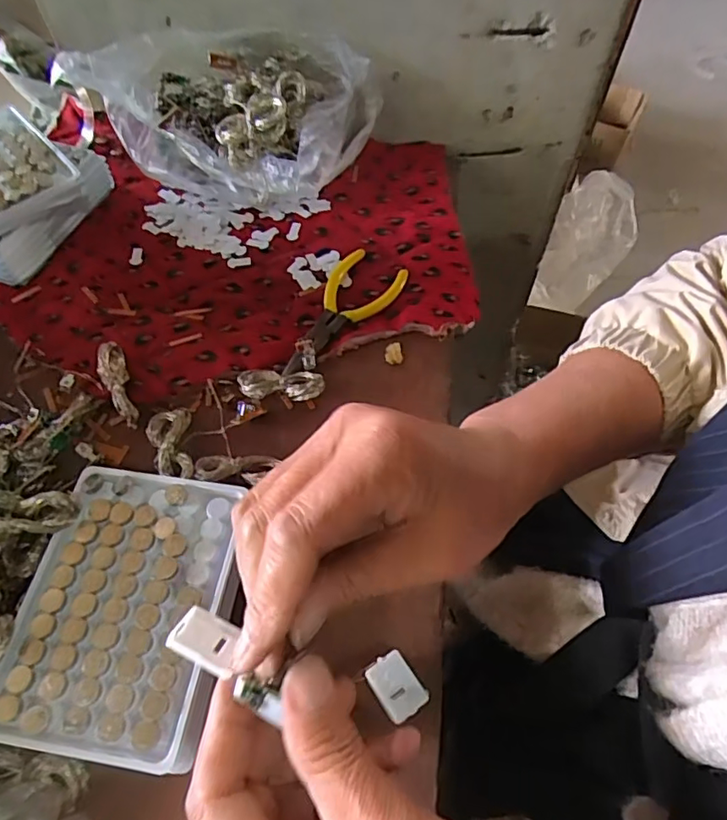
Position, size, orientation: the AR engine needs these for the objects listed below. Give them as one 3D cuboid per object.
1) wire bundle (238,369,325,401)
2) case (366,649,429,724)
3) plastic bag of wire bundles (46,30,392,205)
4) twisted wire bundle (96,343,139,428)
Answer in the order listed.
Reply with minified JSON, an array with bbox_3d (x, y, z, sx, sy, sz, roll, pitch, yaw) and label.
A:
[{"bbox_3d":[-0.052,-0.017,0.355,0.054,0.011,0.023,9,59,6],"label":"wire bundle"},{"bbox_3d":[0.016,0.133,0.271,0.020,0.011,0.028,-32,63,-17],"label":"case"},{"bbox_3d":[-0.101,-0.227,0.442,0.215,0.093,0.101,5,60,2],"label":"plastic bag of wire bundles"},{"bbox_3d":[-0.153,-0.015,0.352,0.015,0.013,0.056,-19,76,-14],"label":"twisted wire bundle"}]

